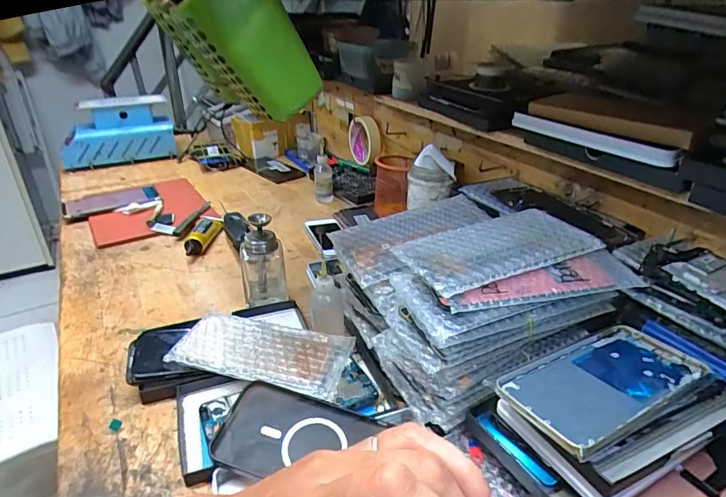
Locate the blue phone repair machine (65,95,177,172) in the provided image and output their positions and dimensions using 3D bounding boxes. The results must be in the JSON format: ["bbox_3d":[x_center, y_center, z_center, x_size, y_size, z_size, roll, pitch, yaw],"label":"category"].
[{"bbox_3d":[-0.552,-0.263,1.016,0.226,0.132,0.095,-10,30,-18],"label":"blue phone repair machine"}]

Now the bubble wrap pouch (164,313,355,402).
[{"bbox_3d":[-0.105,0.104,0.473,0.172,0.007,0.086,7,29,12],"label":"bubble wrap pouch"}]

